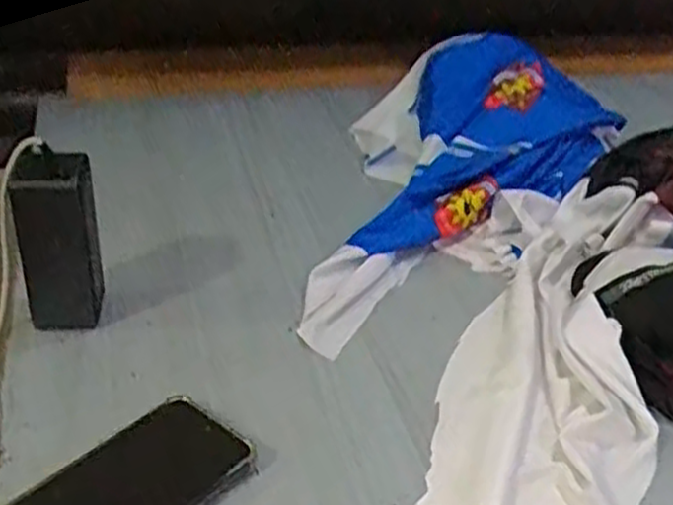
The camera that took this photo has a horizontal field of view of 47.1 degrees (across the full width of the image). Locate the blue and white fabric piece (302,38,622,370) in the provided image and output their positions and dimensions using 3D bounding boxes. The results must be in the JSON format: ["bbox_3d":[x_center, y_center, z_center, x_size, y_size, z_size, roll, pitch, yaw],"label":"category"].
[{"bbox_3d":[0.068,-0.102,0.771,0.455,0.120,0.278,-26,42,-38],"label":"blue and white fabric piece"}]

